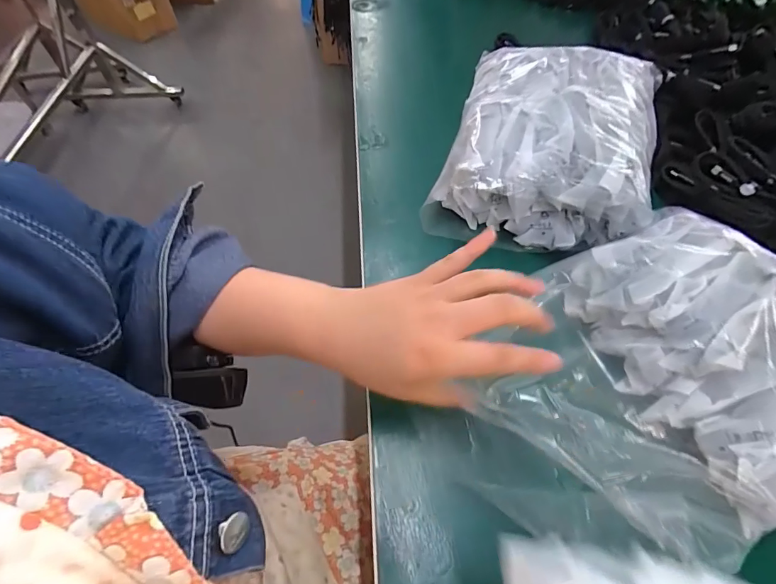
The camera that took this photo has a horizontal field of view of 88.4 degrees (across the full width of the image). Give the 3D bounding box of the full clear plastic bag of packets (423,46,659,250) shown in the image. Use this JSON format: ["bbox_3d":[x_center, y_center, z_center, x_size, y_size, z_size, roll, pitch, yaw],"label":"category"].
[{"bbox_3d":[0.178,-0.171,0.434,0.194,0.083,0.292,15,57,11],"label":"full clear plastic bag of packets"}]

